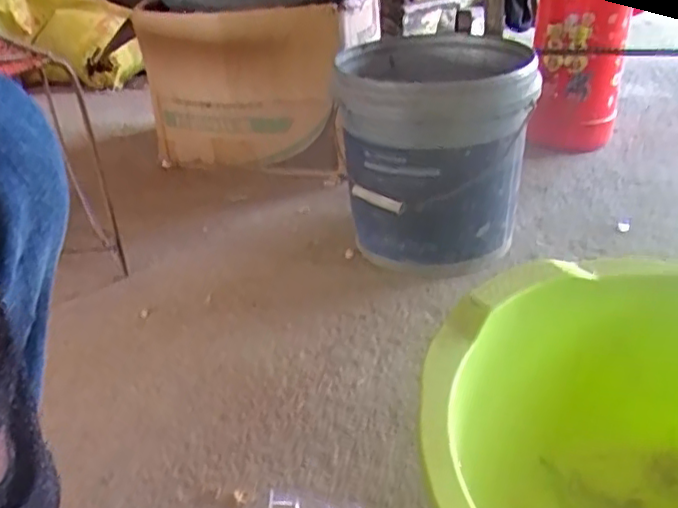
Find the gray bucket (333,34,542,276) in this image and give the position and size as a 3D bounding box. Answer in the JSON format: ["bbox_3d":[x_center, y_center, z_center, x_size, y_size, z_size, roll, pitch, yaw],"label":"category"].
[{"bbox_3d":[0.140,-0.145,0.925,0.233,0.272,0.287,5,32,16],"label":"gray bucket"}]

